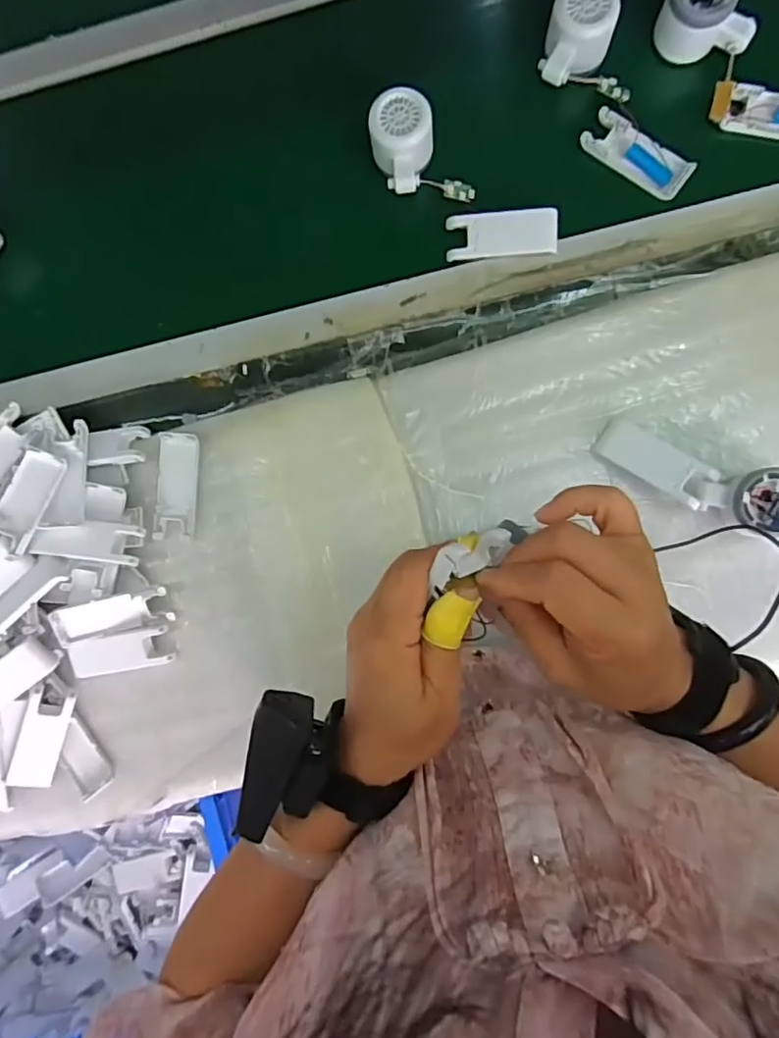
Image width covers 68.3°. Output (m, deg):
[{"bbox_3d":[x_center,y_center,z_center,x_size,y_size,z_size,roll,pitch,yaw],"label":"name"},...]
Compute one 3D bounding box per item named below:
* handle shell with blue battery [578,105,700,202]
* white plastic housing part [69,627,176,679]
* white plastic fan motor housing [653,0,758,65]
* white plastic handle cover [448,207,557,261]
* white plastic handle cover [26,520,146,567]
[{"bbox_3d":[0.236,-0.347,0.549,0.104,0.015,0.039,38,92,6],"label":"handle shell with blue battery"},{"bbox_3d":[-0.262,0.132,0.561,0.092,0.017,0.036,-11,87,6],"label":"white plastic housing part"},{"bbox_3d":[0.295,-0.467,0.532,0.081,0.055,0.058,19,90,6],"label":"white plastic fan motor housing"},{"bbox_3d":[0.108,-0.275,0.552,0.103,0.005,0.042,0,104,10],"label":"white plastic handle cover"},{"bbox_3d":[-0.288,0.023,0.549,0.095,0.020,0.039,2,90,-10],"label":"white plastic handle cover"}]

